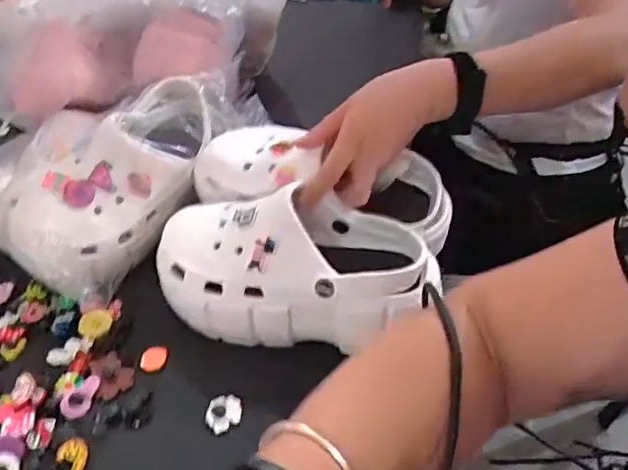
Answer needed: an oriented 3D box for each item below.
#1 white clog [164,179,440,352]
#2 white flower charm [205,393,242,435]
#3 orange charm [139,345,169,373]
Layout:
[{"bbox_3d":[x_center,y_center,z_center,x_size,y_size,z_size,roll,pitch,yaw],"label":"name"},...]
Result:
[{"bbox_3d":[-0.020,0.025,0.507,0.242,0.098,0.106,7,42,15],"label":"white clog"},{"bbox_3d":[-0.072,0.143,0.468,0.028,0.008,0.030,-3,40,4],"label":"white flower charm"},{"bbox_3d":[-0.141,0.109,0.515,0.025,0.008,0.022,-7,40,-2],"label":"orange charm"}]

